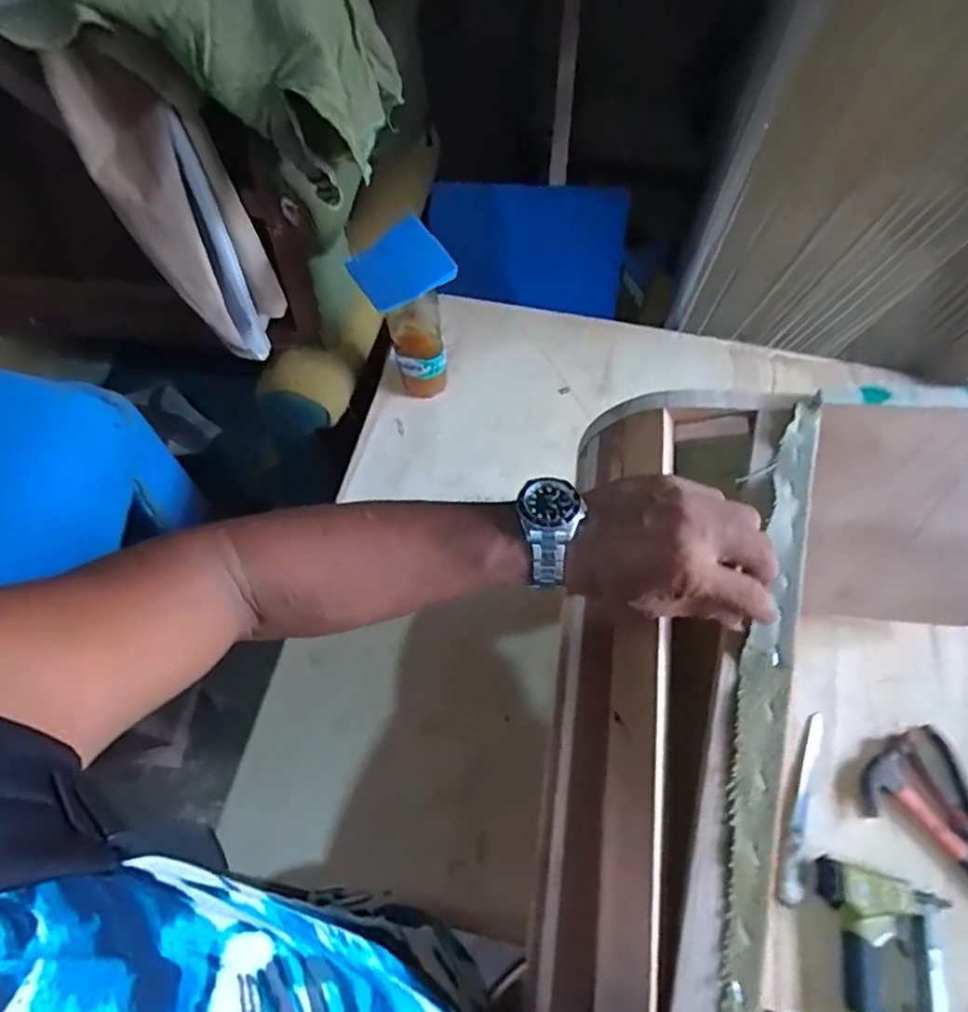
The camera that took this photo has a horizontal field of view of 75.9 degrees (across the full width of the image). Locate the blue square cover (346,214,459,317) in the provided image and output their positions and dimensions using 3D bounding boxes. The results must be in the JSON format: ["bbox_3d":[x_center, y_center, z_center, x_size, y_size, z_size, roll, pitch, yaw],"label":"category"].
[{"bbox_3d":[-0.108,-0.311,0.811,0.128,0.086,0.019,-22,25,27],"label":"blue square cover"}]

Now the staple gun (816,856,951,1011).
[{"bbox_3d":[0.461,0.530,0.686,0.142,0.048,0.236,3,61,1],"label":"staple gun"}]

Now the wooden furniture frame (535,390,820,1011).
[{"bbox_3d":[0.119,0.143,0.416,0.155,0.070,0.514,13,64,7],"label":"wooden furniture frame"}]

